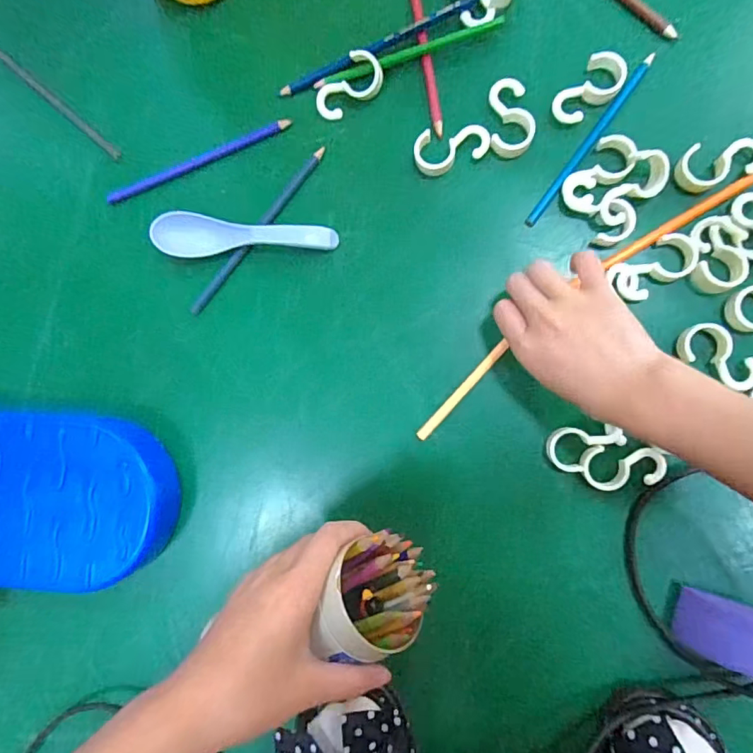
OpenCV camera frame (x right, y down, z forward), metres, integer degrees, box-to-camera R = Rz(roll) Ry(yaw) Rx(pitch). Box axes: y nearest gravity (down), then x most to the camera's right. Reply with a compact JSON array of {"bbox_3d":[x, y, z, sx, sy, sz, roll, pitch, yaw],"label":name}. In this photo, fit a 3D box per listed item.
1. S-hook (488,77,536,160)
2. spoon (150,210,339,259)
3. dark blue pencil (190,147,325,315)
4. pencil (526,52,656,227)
[{"bbox_3d":[0.103,-0.197,0.381,0.032,0.008,0.058,-1,88,9],"label":"S-hook"},{"bbox_3d":[-0.105,-0.113,0.400,0.143,0.026,0.032,0,89,9],"label":"spoon"},{"bbox_3d":[-0.098,-0.118,0.410,0.011,0.004,0.168,39,94,8],"label":"dark blue pencil"},{"bbox_3d":[0.159,-0.175,0.374,0.009,0.005,0.146,37,94,8],"label":"pencil"}]

